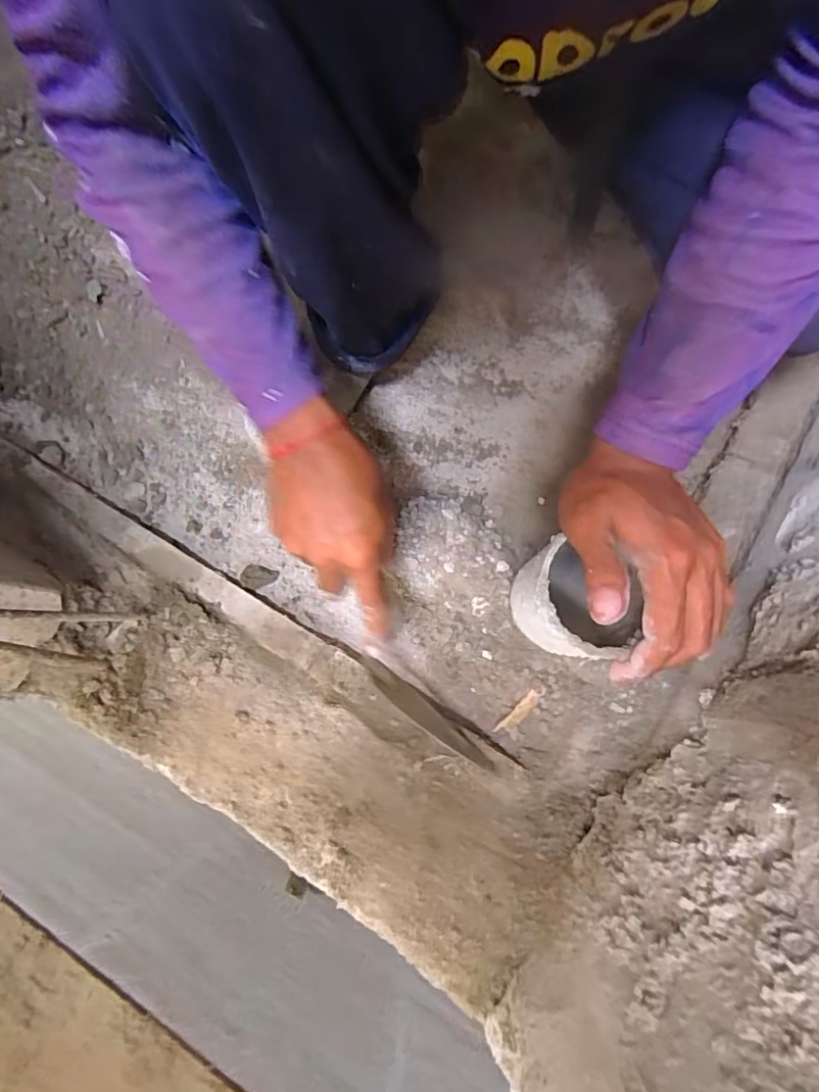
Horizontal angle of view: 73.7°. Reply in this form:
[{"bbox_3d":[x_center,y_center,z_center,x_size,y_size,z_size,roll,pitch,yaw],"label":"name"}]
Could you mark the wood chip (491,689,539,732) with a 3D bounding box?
[{"bbox_3d":[0.097,0.152,0.493,0.052,0.006,0.012,-46,76,6],"label":"wood chip"}]

